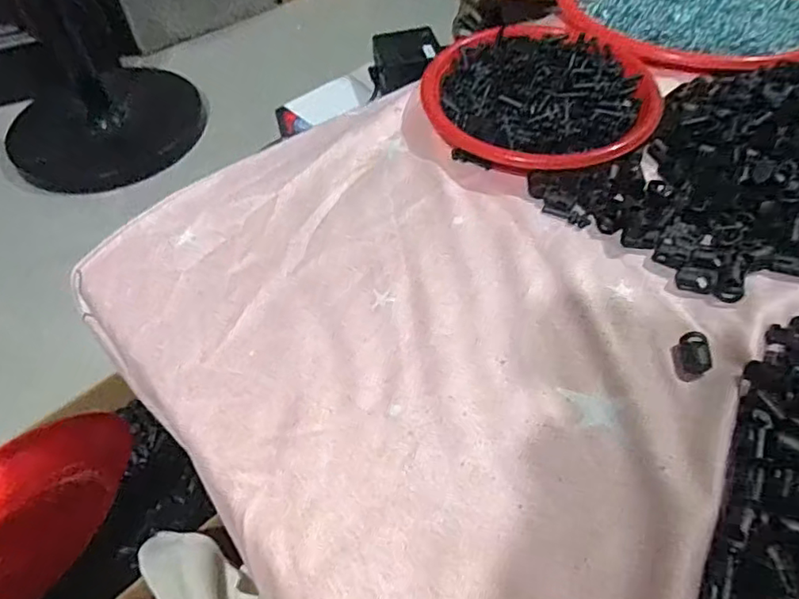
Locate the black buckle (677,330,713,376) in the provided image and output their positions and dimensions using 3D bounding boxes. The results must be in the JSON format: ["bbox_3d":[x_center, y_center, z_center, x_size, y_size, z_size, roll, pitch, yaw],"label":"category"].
[{"bbox_3d":[0.152,0.027,0.299,0.015,0.005,0.023,11,53,10],"label":"black buckle"}]

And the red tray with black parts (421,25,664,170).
[{"bbox_3d":[0.100,-0.151,0.418,0.161,0.032,0.133,13,54,12],"label":"red tray with black parts"}]

